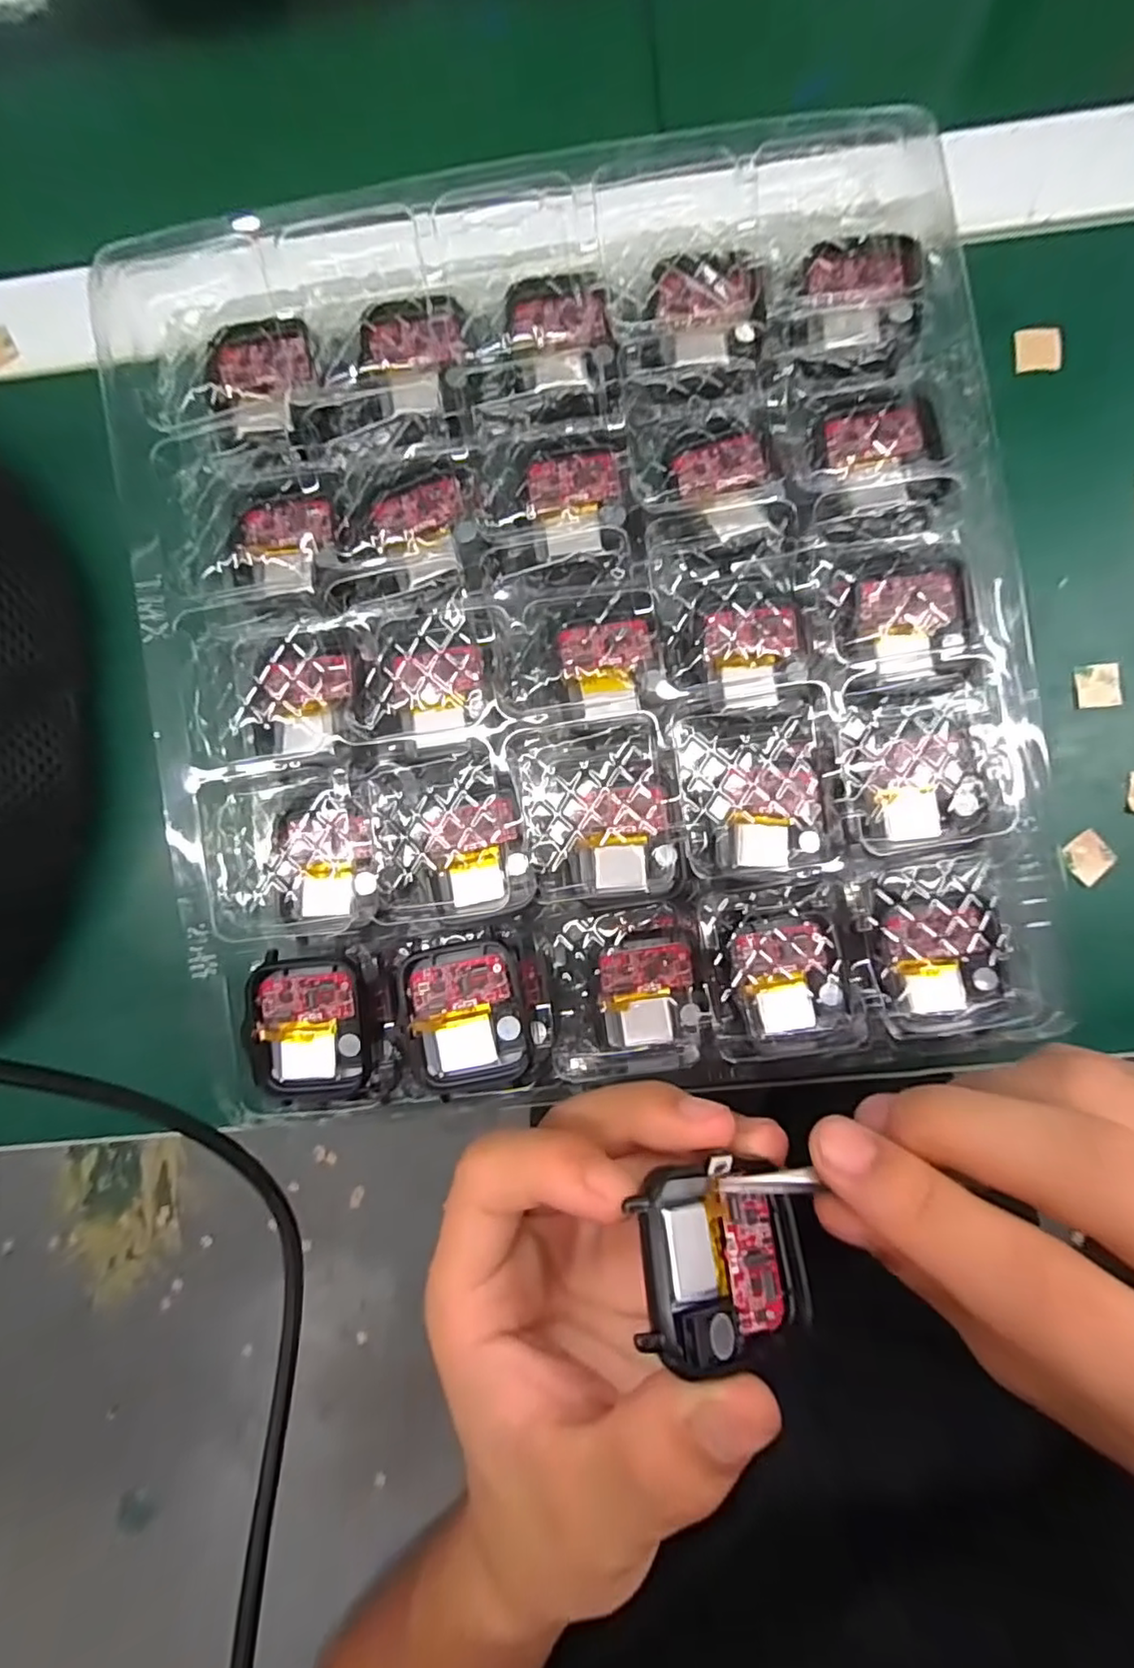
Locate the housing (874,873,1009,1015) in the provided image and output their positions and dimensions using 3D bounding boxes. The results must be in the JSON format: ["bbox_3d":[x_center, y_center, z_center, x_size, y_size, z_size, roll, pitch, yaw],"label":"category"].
[{"bbox_3d":[0.116,0.035,0.189,0.040,0.014,0.044,-6,87,3],"label":"housing"}]

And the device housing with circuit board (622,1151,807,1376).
[{"bbox_3d":[0.035,0.093,0.135,0.049,0.007,0.034,12,54,-33],"label":"device housing with circuit board"}]

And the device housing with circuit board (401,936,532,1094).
[{"bbox_3d":[-0.030,0.056,0.186,0.035,0.007,0.044,-9,87,2],"label":"device housing with circuit board"}]

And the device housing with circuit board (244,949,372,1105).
[{"bbox_3d":[-0.081,0.063,0.194,0.038,0.013,0.047,-1,87,3],"label":"device housing with circuit board"}]

